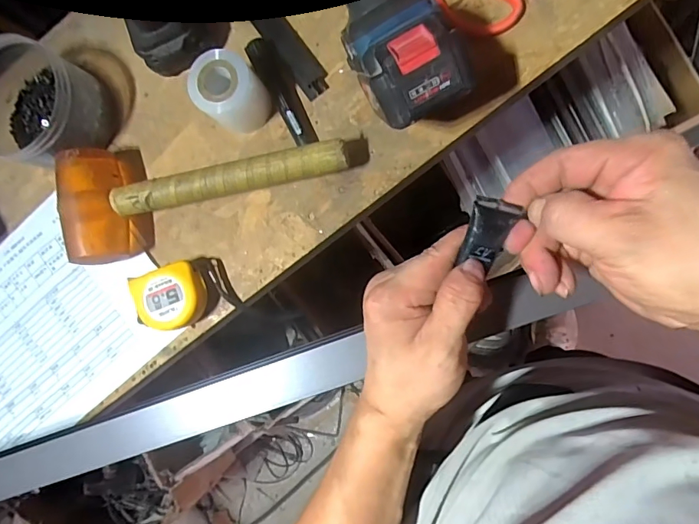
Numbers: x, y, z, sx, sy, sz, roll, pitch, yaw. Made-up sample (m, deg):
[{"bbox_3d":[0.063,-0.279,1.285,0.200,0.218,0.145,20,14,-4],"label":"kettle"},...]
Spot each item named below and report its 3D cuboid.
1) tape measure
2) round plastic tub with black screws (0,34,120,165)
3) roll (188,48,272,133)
[{"bbox_3d":[-0.164,0.031,0.456,0.090,0.039,0.063,-21,86,7],"label":"tape measure"},{"bbox_3d":[-0.306,-0.153,0.455,0.115,0.071,0.102,17,91,8],"label":"round plastic tub with black screws"},{"bbox_3d":[-0.111,-0.157,0.427,0.053,0.069,0.054,0,89,8],"label":"roll"}]

